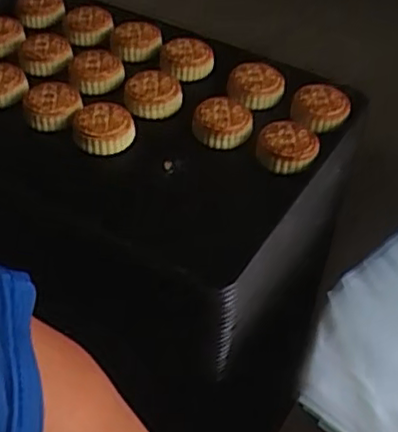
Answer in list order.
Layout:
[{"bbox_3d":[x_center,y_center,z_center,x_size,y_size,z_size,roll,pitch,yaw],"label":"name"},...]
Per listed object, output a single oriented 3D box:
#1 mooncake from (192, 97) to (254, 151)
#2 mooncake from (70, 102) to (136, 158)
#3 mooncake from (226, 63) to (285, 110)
[{"bbox_3d":[0.031,-0.116,0.834,0.067,0.031,0.064,-13,48,-13],"label":"mooncake"},{"bbox_3d":[-0.115,-0.109,0.823,0.071,0.029,0.071,1,46,-1],"label":"mooncake"},{"bbox_3d":[0.076,-0.173,0.894,0.070,0.030,0.068,1,46,-1],"label":"mooncake"}]

